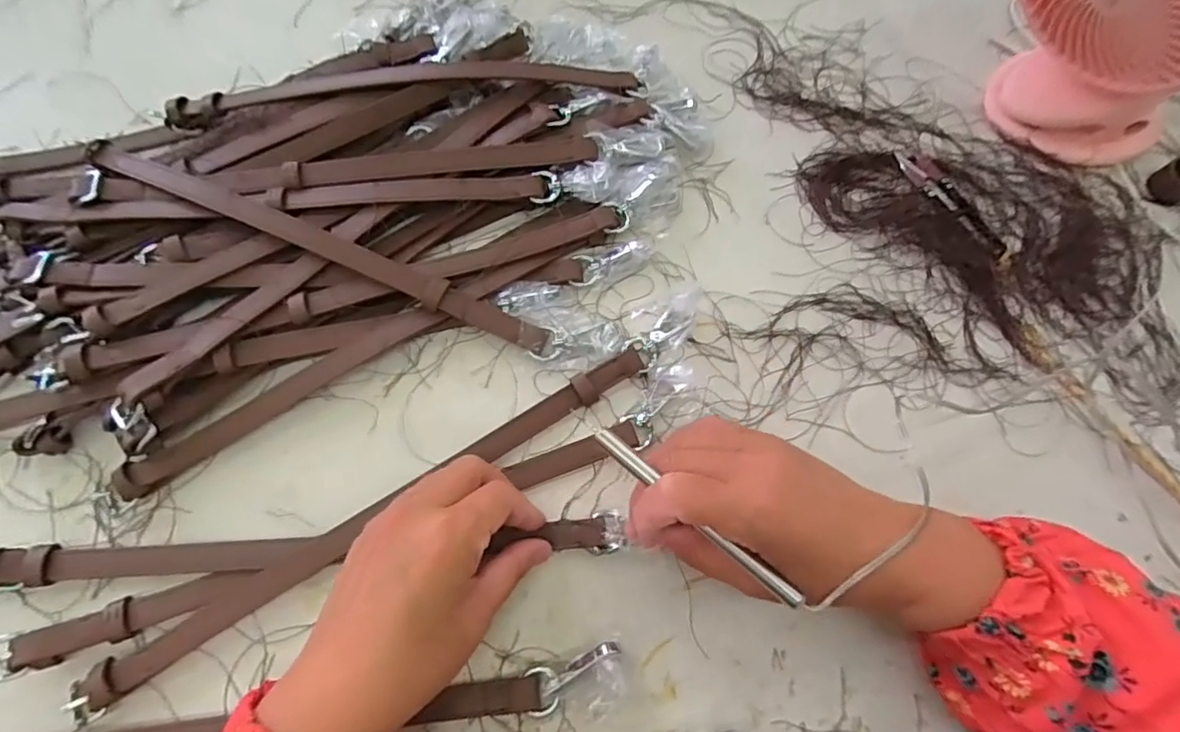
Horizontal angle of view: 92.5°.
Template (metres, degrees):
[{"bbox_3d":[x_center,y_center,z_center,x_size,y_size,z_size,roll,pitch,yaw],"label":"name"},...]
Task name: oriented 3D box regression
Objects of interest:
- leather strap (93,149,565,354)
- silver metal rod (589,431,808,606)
[{"bbox_3d":[-0.163,-0.073,0.352,0.297,0.035,0.018,22,73,6],"label":"leather strap"},{"bbox_3d":[0.050,0.072,0.270,0.120,0.004,0.009,40,76,12],"label":"silver metal rod"}]

